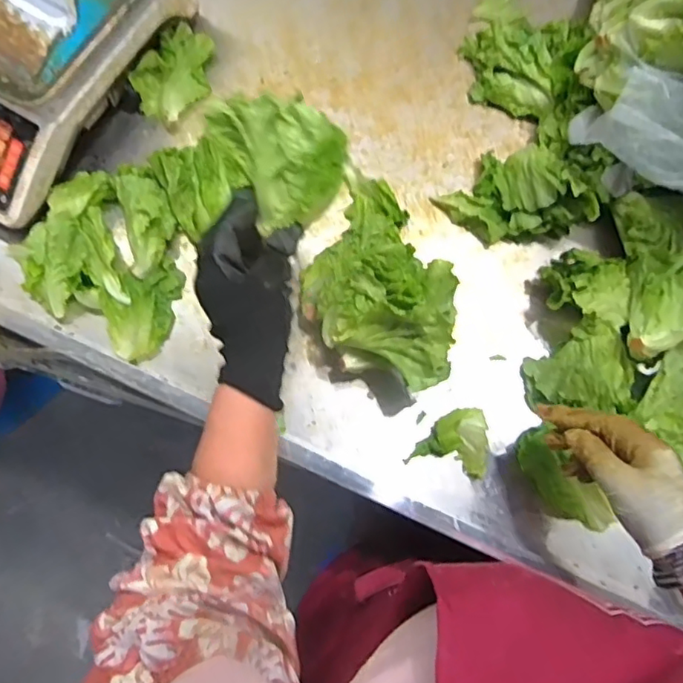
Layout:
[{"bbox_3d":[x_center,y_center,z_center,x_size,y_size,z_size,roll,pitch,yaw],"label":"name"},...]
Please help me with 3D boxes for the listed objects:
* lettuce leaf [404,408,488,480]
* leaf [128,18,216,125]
[{"bbox_3d":[0.108,0.096,0.578,0.073,0.020,0.064,10,77,1],"label":"lettuce leaf"},{"bbox_3d":[-0.177,-0.293,0.631,0.068,0.036,0.104,37,79,6],"label":"leaf"}]

